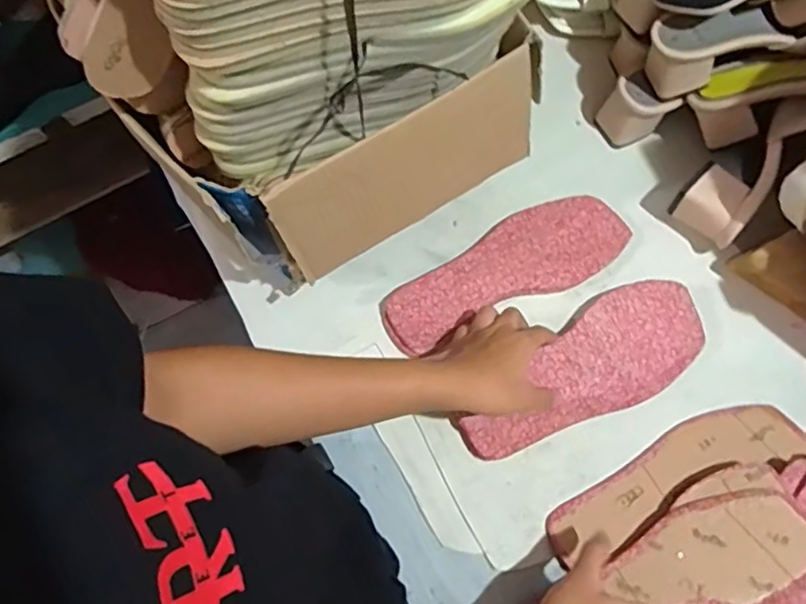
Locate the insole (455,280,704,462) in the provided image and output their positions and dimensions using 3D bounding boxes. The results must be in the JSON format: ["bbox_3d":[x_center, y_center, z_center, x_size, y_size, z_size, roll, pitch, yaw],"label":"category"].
[{"bbox_3d":[0.164,0.066,0.573,0.242,0.011,0.093,-34,77,-8],"label":"insole"}]

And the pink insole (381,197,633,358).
[{"bbox_3d":[0.096,-0.030,0.606,0.245,0.012,0.081,-26,75,-10],"label":"pink insole"}]

